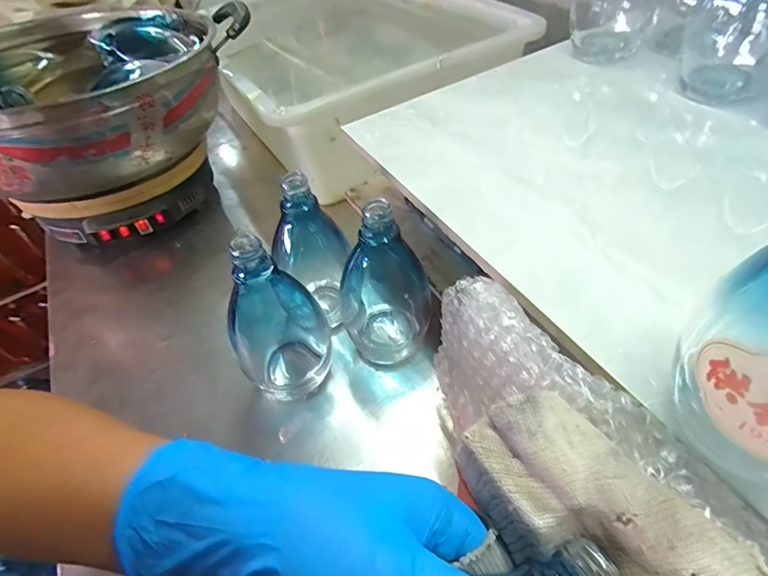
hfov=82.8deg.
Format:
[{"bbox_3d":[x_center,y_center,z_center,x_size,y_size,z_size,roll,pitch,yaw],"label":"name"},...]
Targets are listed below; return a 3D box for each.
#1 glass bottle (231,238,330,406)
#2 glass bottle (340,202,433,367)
[{"bbox_3d":[-0.088,0.024,0.334,0.073,0.149,0.072,-22,49,-7],"label":"glass bottle"},{"bbox_3d":[-0.004,-0.004,0.350,0.064,0.142,0.062,-15,48,-1],"label":"glass bottle"}]

